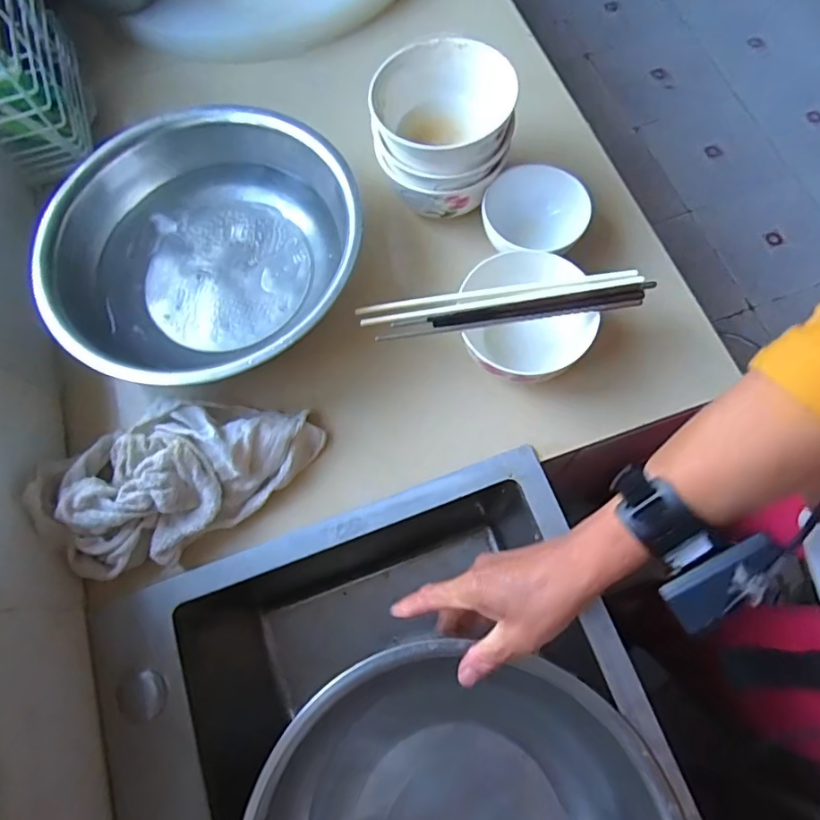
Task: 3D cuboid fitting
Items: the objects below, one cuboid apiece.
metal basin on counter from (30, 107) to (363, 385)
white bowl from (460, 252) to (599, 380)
[{"bbox_3d":[-0.183,-0.145,0.505,0.273,0.075,0.274,-1,71,2],"label":"metal basin on counter"},{"bbox_3d":[0.101,-0.085,0.481,0.102,0.061,0.104,-1,71,2],"label":"white bowl"}]

